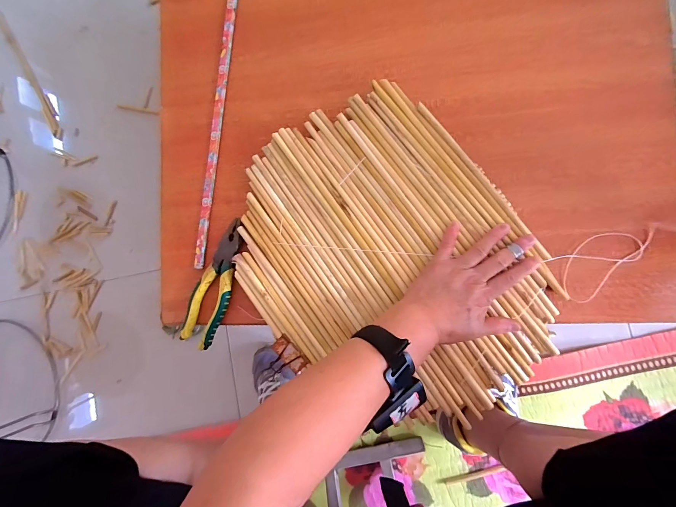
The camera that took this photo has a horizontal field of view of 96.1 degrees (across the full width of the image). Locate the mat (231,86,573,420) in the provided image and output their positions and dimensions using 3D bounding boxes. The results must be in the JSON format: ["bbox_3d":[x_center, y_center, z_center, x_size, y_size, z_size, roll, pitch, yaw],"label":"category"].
[{"bbox_3d":[0.057,0.009,0.393,0.319,0.021,0.423,-36,83,3],"label":"mat"}]

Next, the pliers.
[{"bbox_3d":[-0.172,0.042,0.437,0.048,0.023,0.183,20,90,8],"label":"pliers"}]

